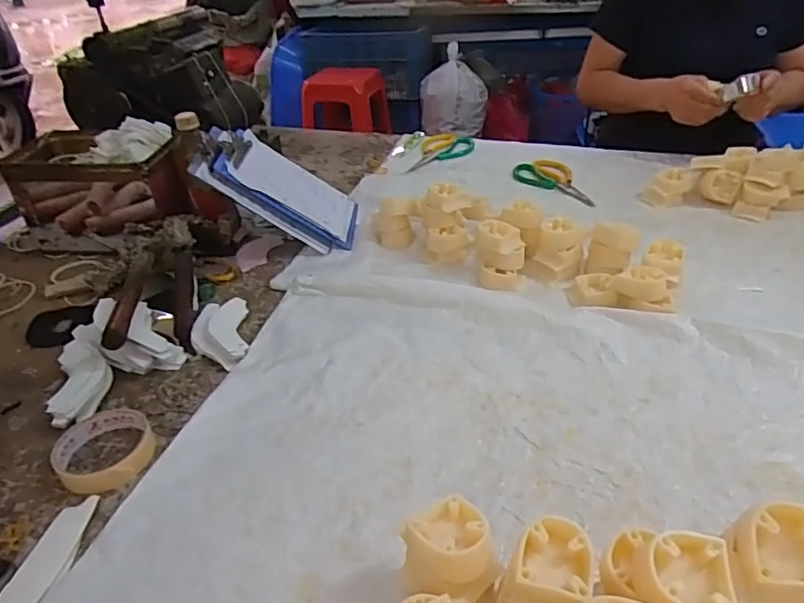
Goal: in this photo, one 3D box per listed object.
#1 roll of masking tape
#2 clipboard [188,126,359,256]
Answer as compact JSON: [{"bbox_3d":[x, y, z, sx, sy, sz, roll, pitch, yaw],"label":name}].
[{"bbox_3d":[-0.280,0.139,0.528,0.084,0.021,0.096,-29,40,-32],"label":"roll of masking tape"},{"bbox_3d":[-0.181,-0.173,0.858,0.247,0.030,0.150,29,40,-19],"label":"clipboard"}]

